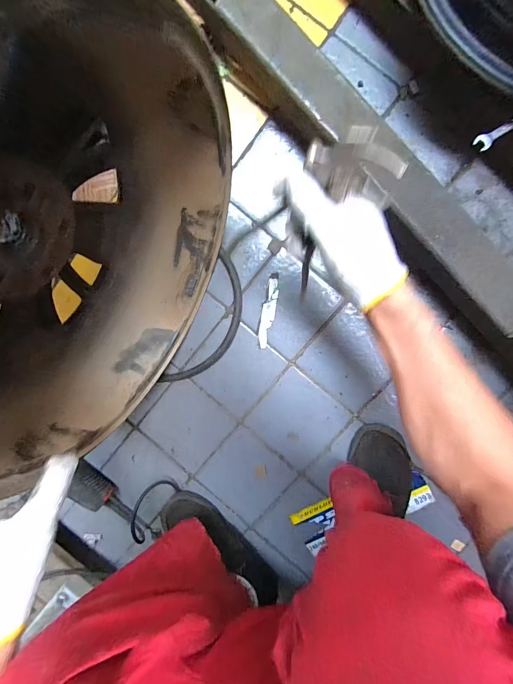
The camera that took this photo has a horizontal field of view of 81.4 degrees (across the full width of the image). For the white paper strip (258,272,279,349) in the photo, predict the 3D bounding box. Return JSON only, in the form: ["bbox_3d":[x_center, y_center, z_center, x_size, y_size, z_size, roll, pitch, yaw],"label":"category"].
[{"bbox_3d":[0.023,-0.058,0.567,0.025,0.004,0.140,11,98,6],"label":"white paper strip"}]

